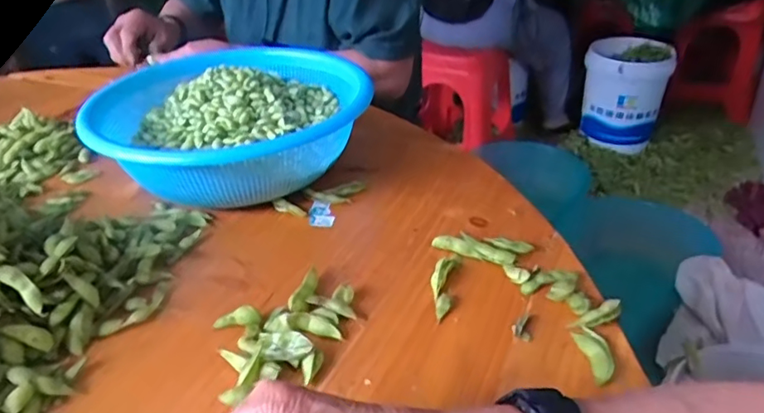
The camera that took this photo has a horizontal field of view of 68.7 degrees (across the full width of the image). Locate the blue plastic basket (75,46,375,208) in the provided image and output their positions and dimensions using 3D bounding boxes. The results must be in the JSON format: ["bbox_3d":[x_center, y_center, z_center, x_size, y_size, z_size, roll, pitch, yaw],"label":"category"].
[{"bbox_3d":[-0.161,-0.080,0.603,0.284,0.094,0.270,3,34,9],"label":"blue plastic basket"}]

